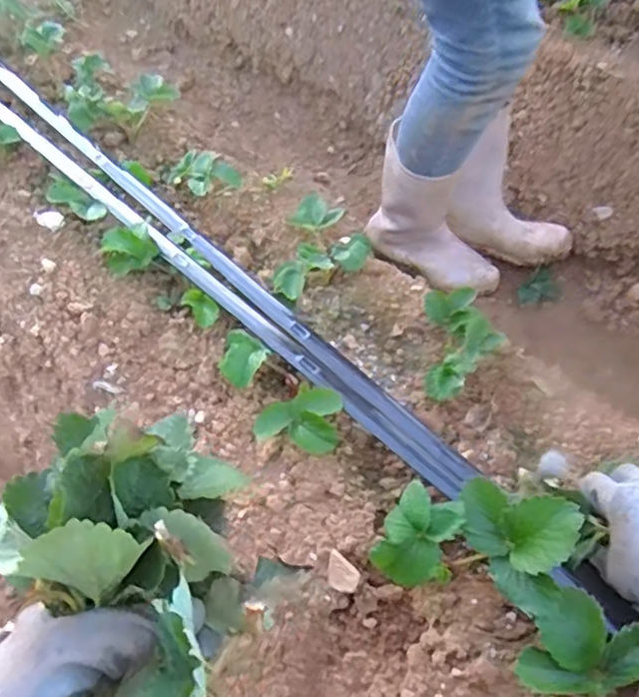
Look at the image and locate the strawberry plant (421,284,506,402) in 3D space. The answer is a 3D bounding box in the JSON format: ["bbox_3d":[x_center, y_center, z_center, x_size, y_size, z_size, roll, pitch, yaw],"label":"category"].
[{"bbox_3d":[0.137,-0.002,0.614,0.070,0.064,0.108,3,51,2],"label":"strawberry plant"}]

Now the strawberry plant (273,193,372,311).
[{"bbox_3d":[0.003,-0.106,0.717,0.102,0.041,0.153,7,51,6],"label":"strawberry plant"}]

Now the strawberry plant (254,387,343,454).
[{"bbox_3d":[-0.018,0.067,0.568,0.070,0.055,0.046,13,52,10],"label":"strawberry plant"}]

